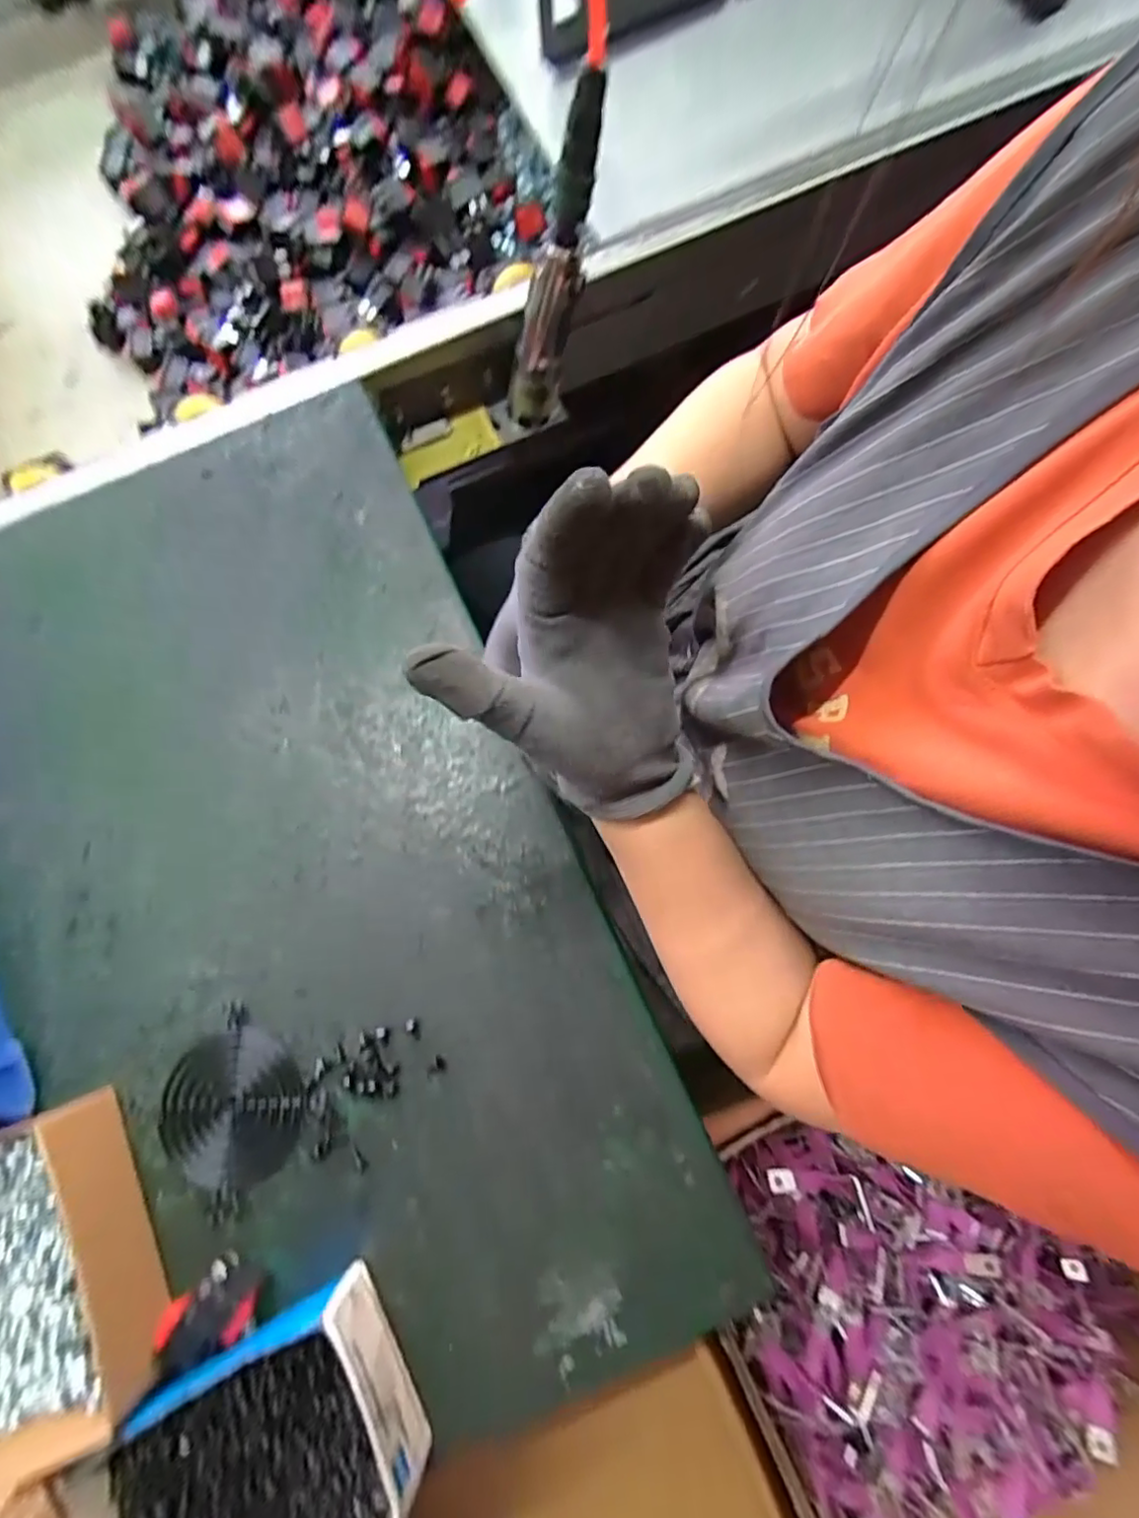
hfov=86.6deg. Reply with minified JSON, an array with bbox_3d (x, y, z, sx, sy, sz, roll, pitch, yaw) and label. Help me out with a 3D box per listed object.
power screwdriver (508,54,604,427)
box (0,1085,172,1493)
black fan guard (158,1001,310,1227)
[{"bbox_3d":[-0.013,-0.362,0.460,0.034,0.223,0.035,37,55,8],"label":"power screwdriver"},{"bbox_3d":[-0.355,0.317,0.341,0.224,0.048,0.161,-24,79,-4],"label":"box"},{"bbox_3d":[-0.213,0.221,0.382,0.086,0.004,0.095,40,82,8],"label":"black fan guard"}]

